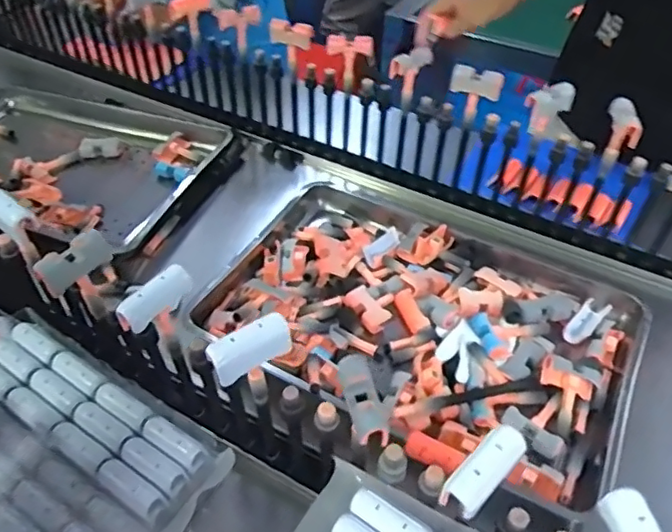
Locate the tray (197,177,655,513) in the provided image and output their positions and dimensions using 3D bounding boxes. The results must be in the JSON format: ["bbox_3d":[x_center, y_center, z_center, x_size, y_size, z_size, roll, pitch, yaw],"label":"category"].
[{"bbox_3d":[0.129,0.069,0.863,0.582,0.056,0.447,22,48,20],"label":"tray"}]

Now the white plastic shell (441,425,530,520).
[{"bbox_3d":[0.114,0.156,0.444,0.029,0.022,0.078,35,53,30],"label":"white plastic shell"}]

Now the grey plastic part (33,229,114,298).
[{"bbox_3d":[-0.275,-0.005,0.612,0.076,0.039,0.028,-40,56,-16],"label":"grey plastic part"}]

